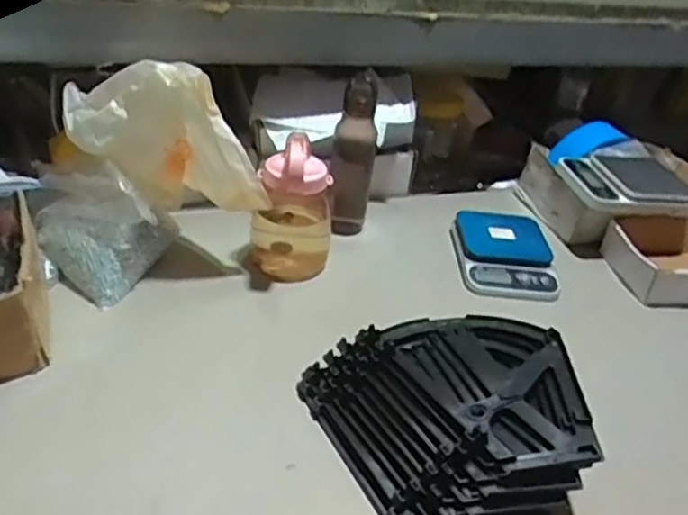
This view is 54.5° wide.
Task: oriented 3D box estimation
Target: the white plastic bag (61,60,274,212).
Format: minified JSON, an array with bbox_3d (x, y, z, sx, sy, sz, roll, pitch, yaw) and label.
[{"bbox_3d":[-0.249,-0.162,0.913,0.309,0.209,0.077,13,34,9],"label":"white plastic bag"}]

